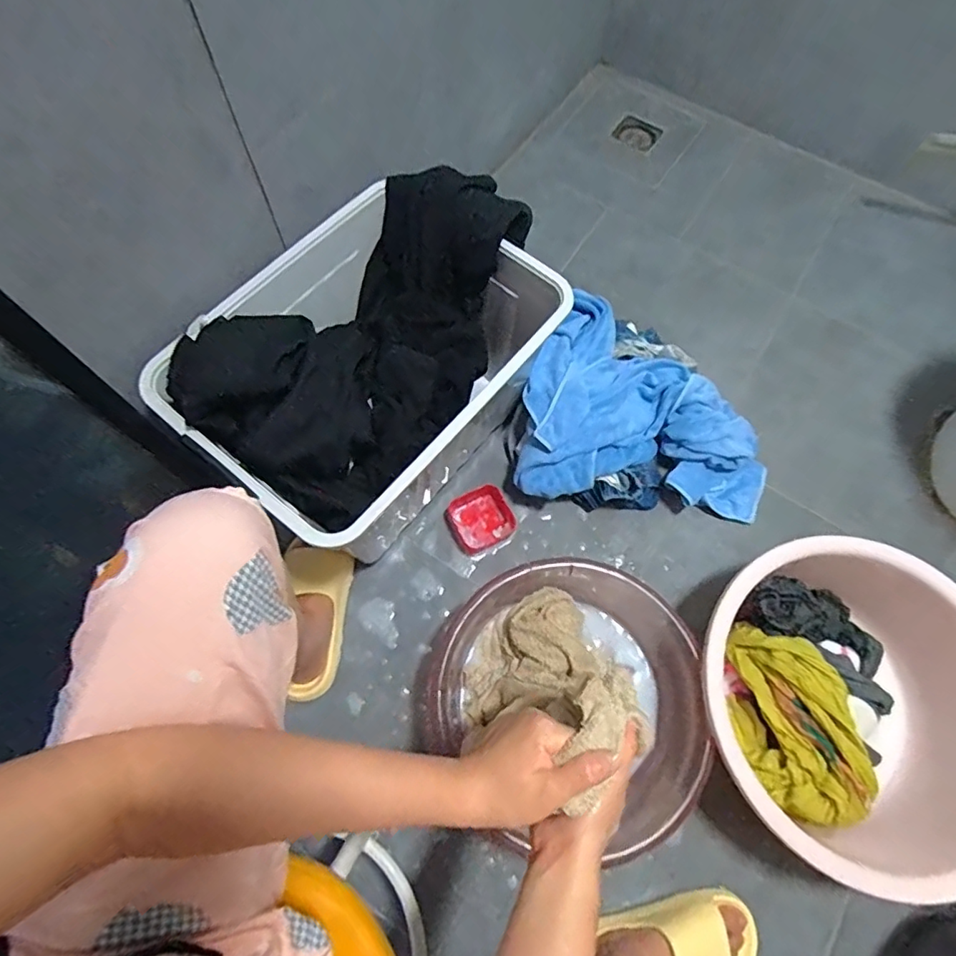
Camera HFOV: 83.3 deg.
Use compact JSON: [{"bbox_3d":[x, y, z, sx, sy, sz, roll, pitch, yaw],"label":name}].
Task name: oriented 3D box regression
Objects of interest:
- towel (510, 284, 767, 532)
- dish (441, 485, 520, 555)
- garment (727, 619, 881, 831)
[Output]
[{"bbox_3d":[0.280,-0.127,0.888,0.405,0.131,0.356,6,70,2],"label":"towel"},{"bbox_3d":[0.003,0.069,0.880,0.101,0.018,0.097,-27,72,-10],"label":"dish"},{"bbox_3d":[0.414,0.319,0.716,0.127,0.092,0.243,-7,70,-2],"label":"garment"}]

